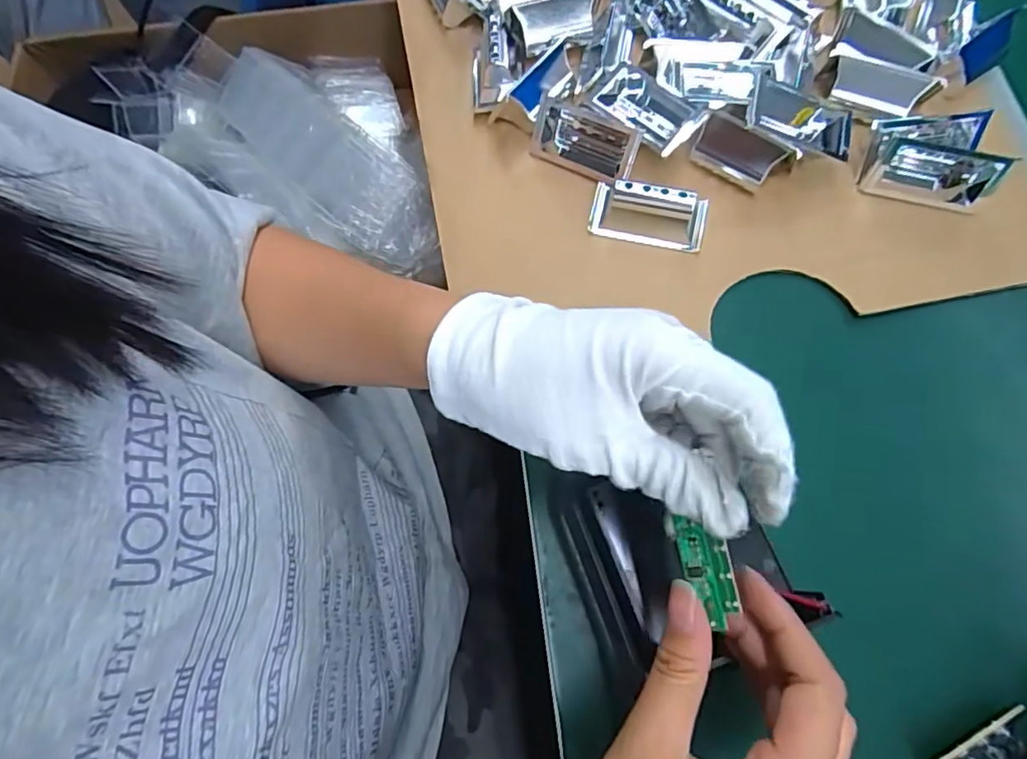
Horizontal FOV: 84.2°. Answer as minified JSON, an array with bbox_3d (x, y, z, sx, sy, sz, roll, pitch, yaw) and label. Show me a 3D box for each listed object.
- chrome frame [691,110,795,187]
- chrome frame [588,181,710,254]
[{"bbox_3d":[0.132,-0.134,0.333,0.049,0.028,0.006,31,52,10],"label":"chrome frame"},{"bbox_3d":[0.079,-0.099,0.326,0.065,0.027,0.030,14,72,5],"label":"chrome frame"}]

